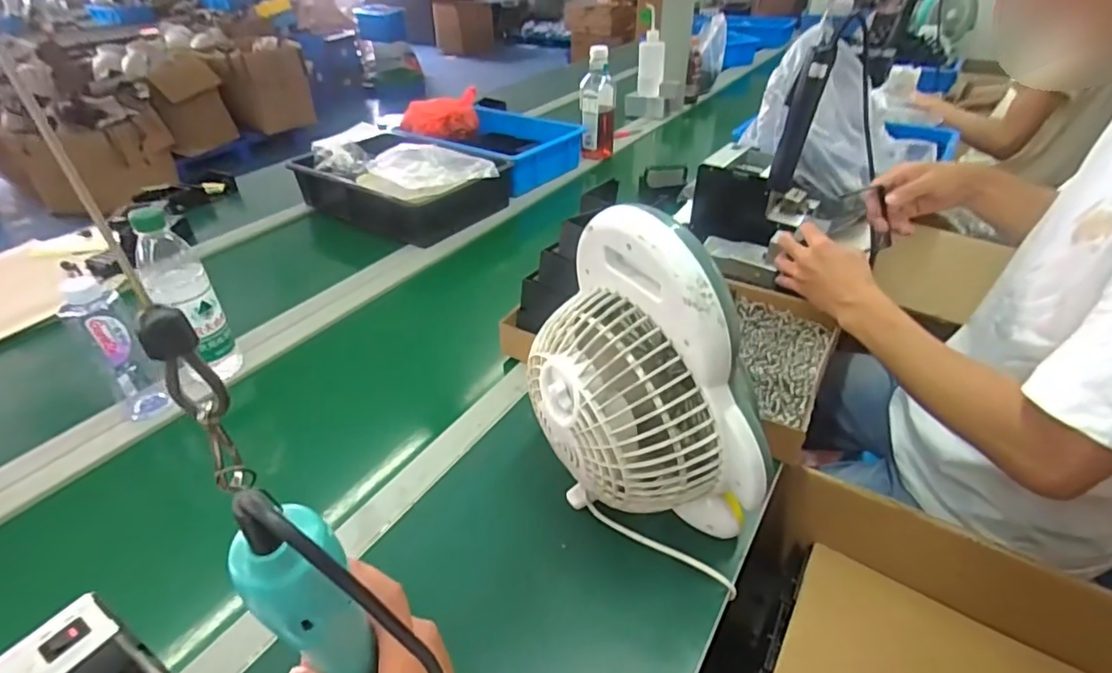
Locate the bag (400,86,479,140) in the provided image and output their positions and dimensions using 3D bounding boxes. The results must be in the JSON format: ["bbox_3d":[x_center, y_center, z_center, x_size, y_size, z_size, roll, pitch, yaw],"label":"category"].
[{"bbox_3d":[-0.286,-0.547,1.370,0.184,0.085,0.110,-10,37,-12],"label":"bag"}]

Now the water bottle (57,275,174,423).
[{"bbox_3d":[-0.502,0.021,0.641,0.054,0.189,0.057,27,45,32],"label":"water bottle"}]

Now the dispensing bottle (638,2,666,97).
[{"bbox_3d":[0.277,-0.818,1.598,0.077,0.217,0.069,7,37,11],"label":"dispensing bottle"}]

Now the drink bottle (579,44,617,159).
[{"bbox_3d":[0.102,-0.561,1.333,0.084,0.237,0.068,1,36,2],"label":"drink bottle"}]

